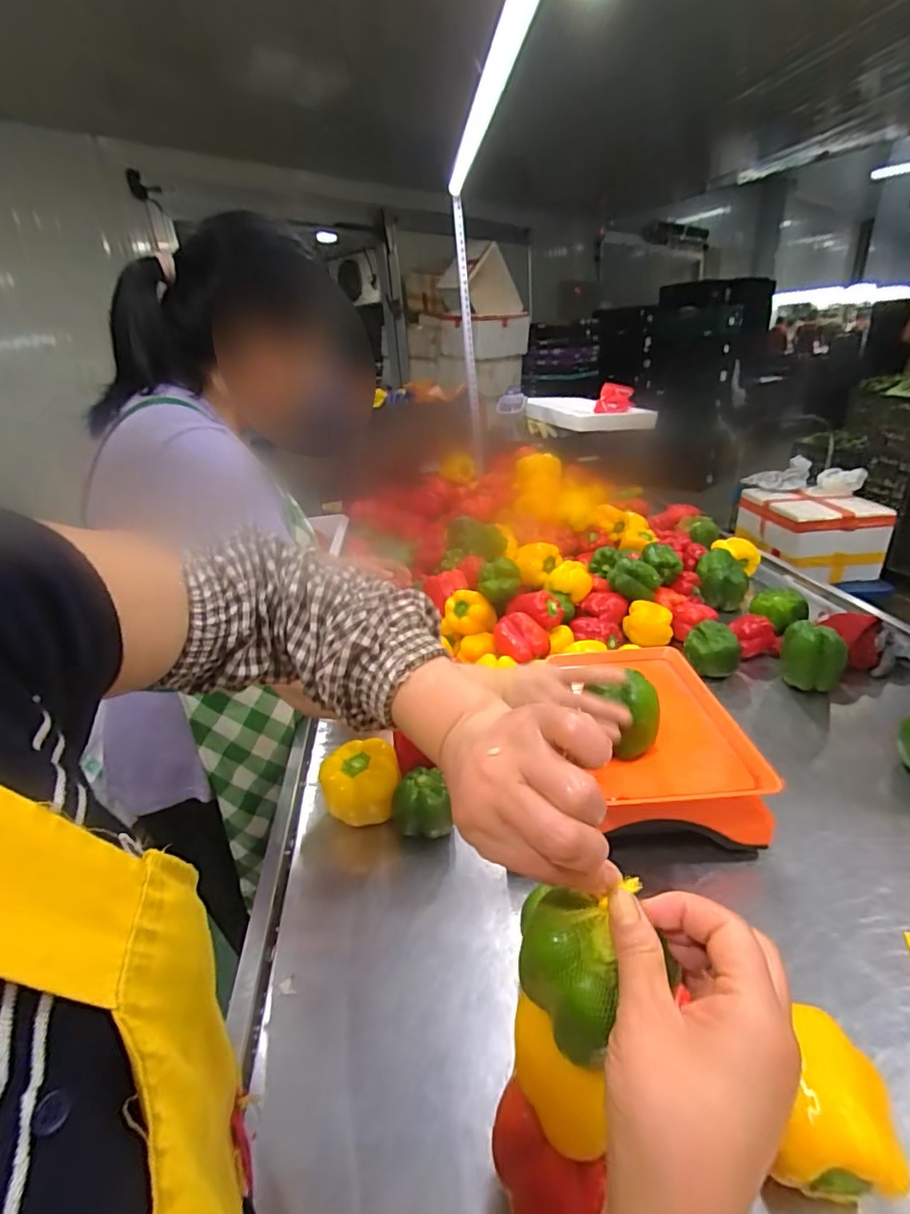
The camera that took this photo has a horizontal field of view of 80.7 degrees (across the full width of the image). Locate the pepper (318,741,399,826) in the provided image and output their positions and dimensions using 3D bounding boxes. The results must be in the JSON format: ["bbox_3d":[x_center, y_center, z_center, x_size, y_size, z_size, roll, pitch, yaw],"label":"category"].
[{"bbox_3d":[-0.120,0.234,0.696,0.099,0.091,0.083,-10,25,-11],"label":"pepper"}]

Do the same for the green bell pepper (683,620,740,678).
[{"bbox_3d":[0.443,0.080,0.929,0.084,0.090,0.075,6,27,21],"label":"green bell pepper"}]

